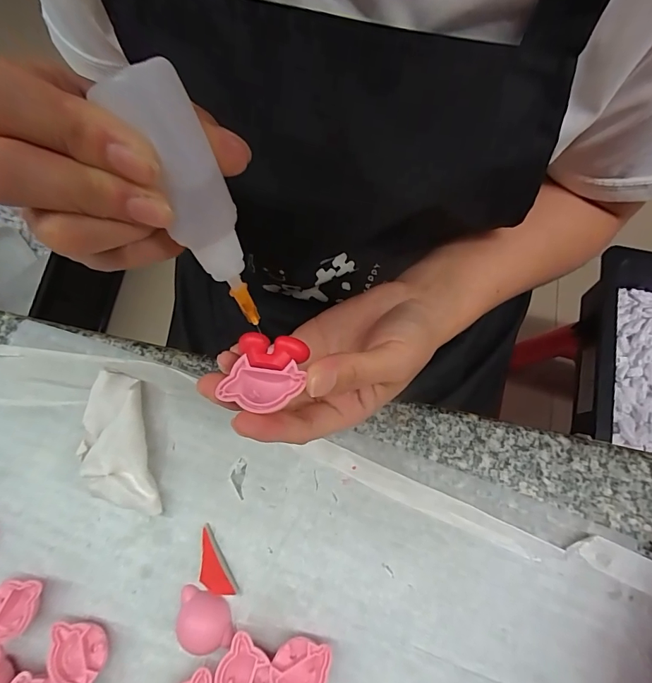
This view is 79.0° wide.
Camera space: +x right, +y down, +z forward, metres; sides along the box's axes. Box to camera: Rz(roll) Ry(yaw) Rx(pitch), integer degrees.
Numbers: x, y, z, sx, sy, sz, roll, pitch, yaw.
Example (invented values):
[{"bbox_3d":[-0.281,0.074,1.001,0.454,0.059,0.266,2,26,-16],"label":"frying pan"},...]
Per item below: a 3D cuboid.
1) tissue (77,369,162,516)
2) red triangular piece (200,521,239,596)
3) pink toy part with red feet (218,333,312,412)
[{"bbox_3d":[-0.129,0.063,0.240,0.045,0.018,0.086,-16,73,-3],"label":"tissue"},{"bbox_3d":[-0.065,0.126,0.224,0.015,0.005,0.038,-30,74,-7],"label":"red triangular piece"},{"bbox_3d":[-0.025,0.014,0.170,0.032,0.009,0.031,9,74,5],"label":"pink toy part with red feet"}]

